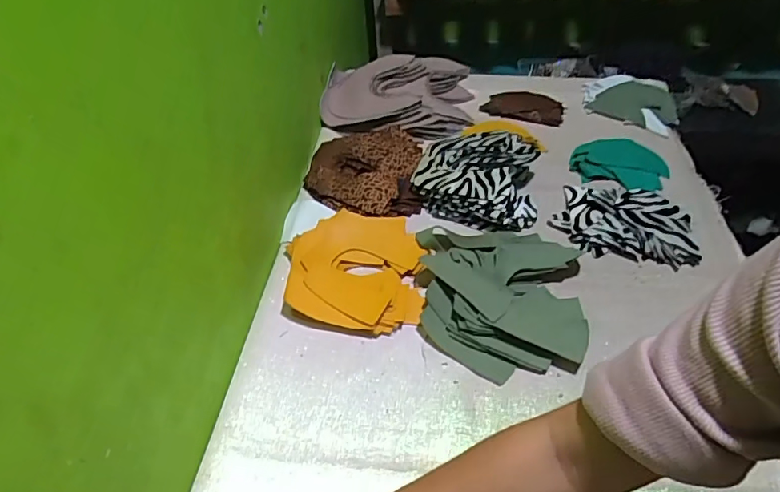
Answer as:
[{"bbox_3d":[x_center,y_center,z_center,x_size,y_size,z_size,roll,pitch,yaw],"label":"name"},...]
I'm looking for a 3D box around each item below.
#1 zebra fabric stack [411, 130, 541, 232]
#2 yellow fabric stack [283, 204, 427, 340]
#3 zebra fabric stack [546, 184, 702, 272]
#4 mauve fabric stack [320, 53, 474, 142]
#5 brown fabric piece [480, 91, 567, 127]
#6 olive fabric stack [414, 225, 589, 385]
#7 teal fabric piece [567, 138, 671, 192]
[{"bbox_3d":[0.130,-0.107,0.768,0.177,0.051,0.166,9,46,11],"label":"zebra fabric stack"},{"bbox_3d":[-0.043,0.025,0.680,0.169,0.030,0.188,3,45,5],"label":"yellow fabric stack"},{"bbox_3d":[0.326,-0.036,0.720,0.189,0.036,0.123,13,47,14],"label":"zebra fabric stack"},{"bbox_3d":[0.014,-0.275,0.920,0.266,0.054,0.194,2,48,0],"label":"mauve fabric stack"},{"bbox_3d":[0.242,-0.258,0.944,0.143,0.008,0.103,7,46,10],"label":"brown fabric piece"},{"bbox_3d":[0.137,0.051,0.638,0.201,0.044,0.218,1,45,4],"label":"olive fabric stack"},{"bbox_3d":[0.365,-0.139,0.829,0.145,0.015,0.121,9,46,12],"label":"teal fabric piece"}]

